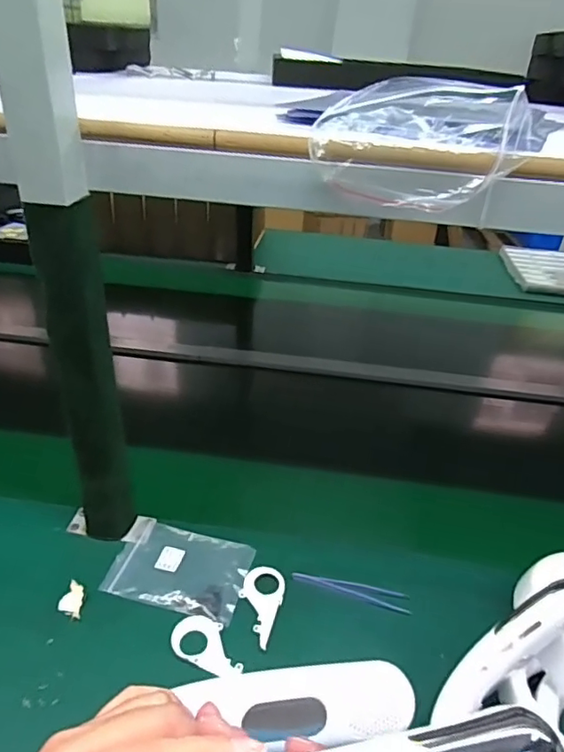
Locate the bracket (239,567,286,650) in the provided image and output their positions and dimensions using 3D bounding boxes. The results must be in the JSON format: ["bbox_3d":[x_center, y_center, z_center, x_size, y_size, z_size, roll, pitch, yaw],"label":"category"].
[{"bbox_3d":[-0.025,0.243,0.570,0.047,0.004,0.090,12,34,13],"label":"bracket"}]

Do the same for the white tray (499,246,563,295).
[{"bbox_3d":[0.778,-0.309,1.536,0.247,0.027,0.371,7,33,4],"label":"white tray"}]

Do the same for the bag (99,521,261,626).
[{"bbox_3d":[-0.115,0.217,0.604,0.148,0.004,0.102,11,33,11],"label":"bag"}]

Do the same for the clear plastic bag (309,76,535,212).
[{"bbox_3d":[0.108,-0.179,0.411,0.161,0.084,0.060,11,33,10],"label":"clear plastic bag"}]

